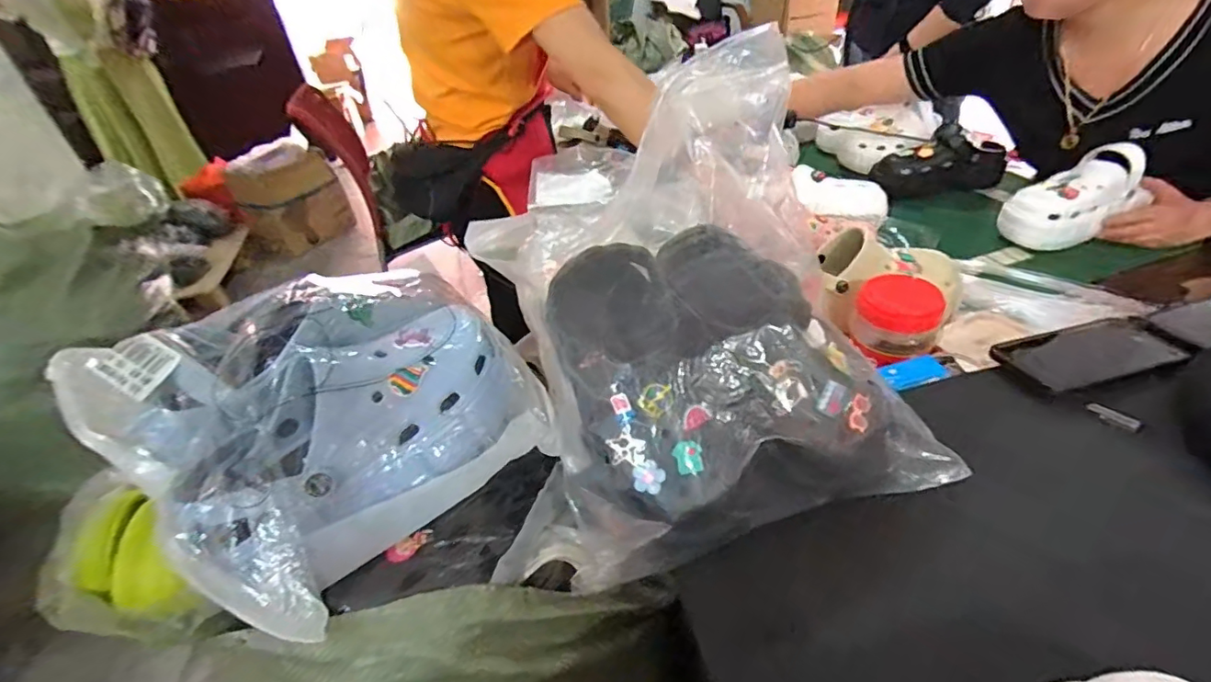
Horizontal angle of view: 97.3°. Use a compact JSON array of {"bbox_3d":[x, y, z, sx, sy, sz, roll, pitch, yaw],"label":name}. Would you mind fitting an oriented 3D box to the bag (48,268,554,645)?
[{"bbox_3d":[-0.215,0.042,0.421,0.240,0.135,0.266,23,47,33],"label":"bag"}]

